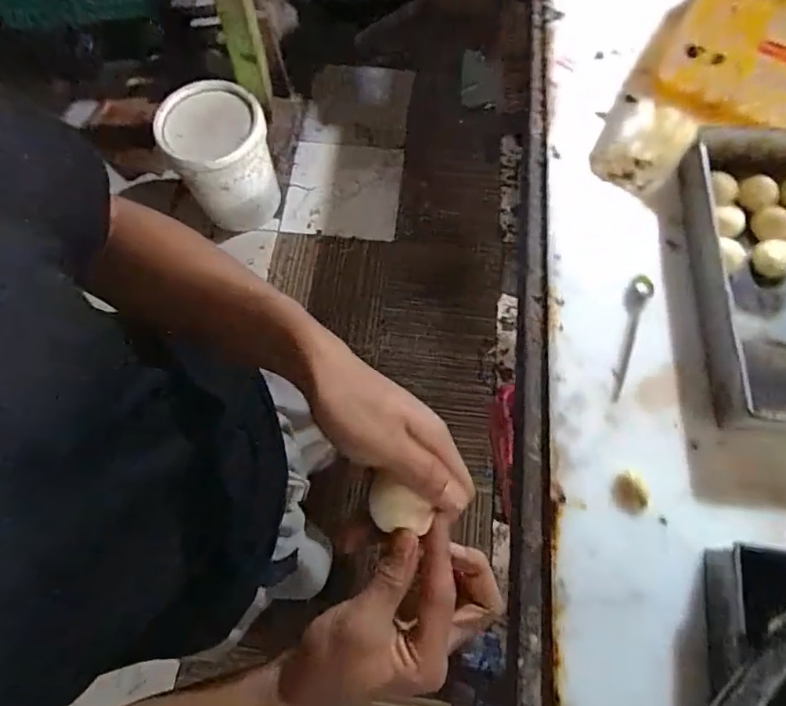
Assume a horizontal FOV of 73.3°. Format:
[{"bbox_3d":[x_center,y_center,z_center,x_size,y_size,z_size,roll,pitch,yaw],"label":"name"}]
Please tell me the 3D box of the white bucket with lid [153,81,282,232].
[{"bbox_3d":[-0.519,-0.590,1.713,0.302,0.406,0.330,-1,67,3],"label":"white bucket with lid"}]

